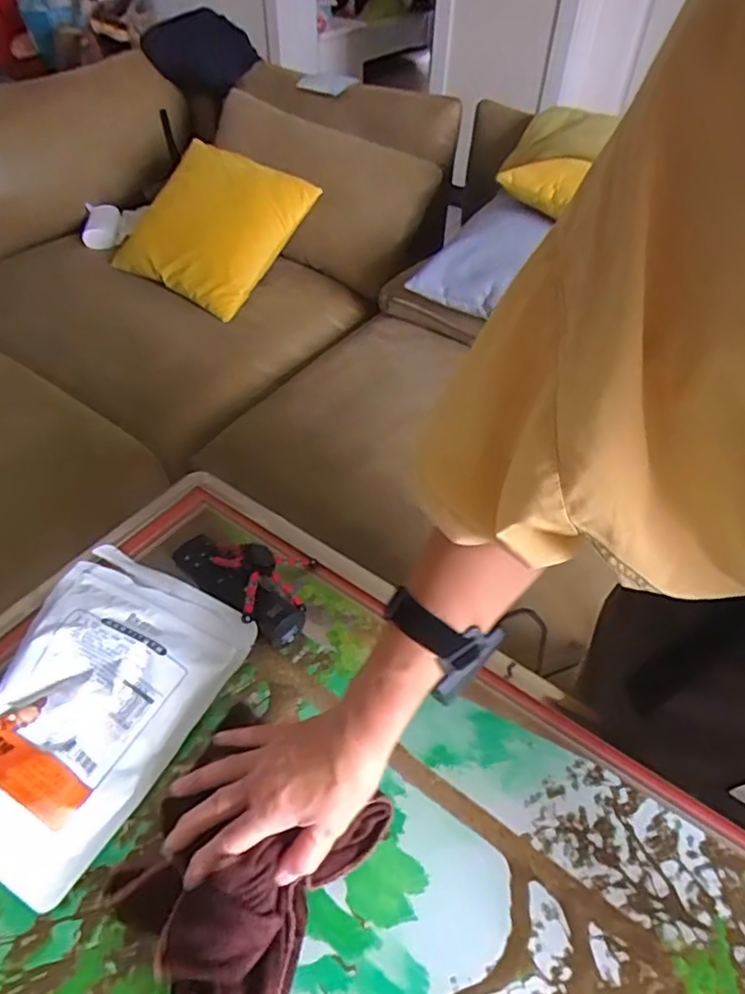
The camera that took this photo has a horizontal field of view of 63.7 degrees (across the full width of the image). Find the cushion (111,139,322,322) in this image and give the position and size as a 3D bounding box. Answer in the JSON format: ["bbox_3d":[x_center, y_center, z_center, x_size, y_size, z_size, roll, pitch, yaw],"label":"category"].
[{"bbox_3d":[-0.460,-0.791,1.709,0.529,0.131,0.499,31,73,17],"label":"cushion"}]

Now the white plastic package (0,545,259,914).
[{"bbox_3d":[-0.229,0.154,0.475,0.158,0.069,0.231,23,51,19],"label":"white plastic package"}]

